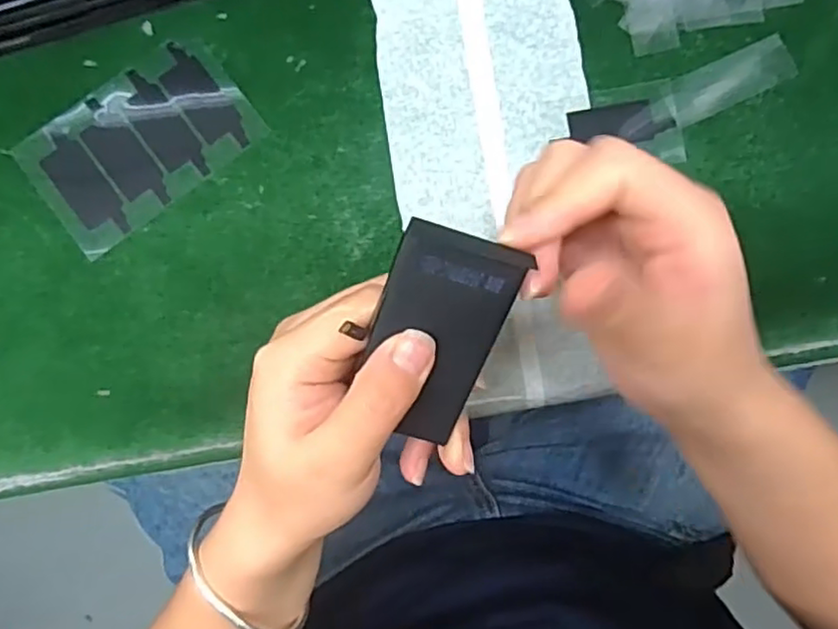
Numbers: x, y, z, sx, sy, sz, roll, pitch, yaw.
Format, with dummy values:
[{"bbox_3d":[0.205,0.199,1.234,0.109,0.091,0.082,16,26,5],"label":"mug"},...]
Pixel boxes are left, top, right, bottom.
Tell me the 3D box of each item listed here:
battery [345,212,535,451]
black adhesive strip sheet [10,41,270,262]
[{"bbox_3d":[0.004,0.008,0.210,0.039,0.005,0.075,14,123,-9],"label":"battery"},{"bbox_3d":[-0.121,-0.076,0.284,0.095,0.005,0.059,-36,89,-2],"label":"black adhesive strip sheet"}]

